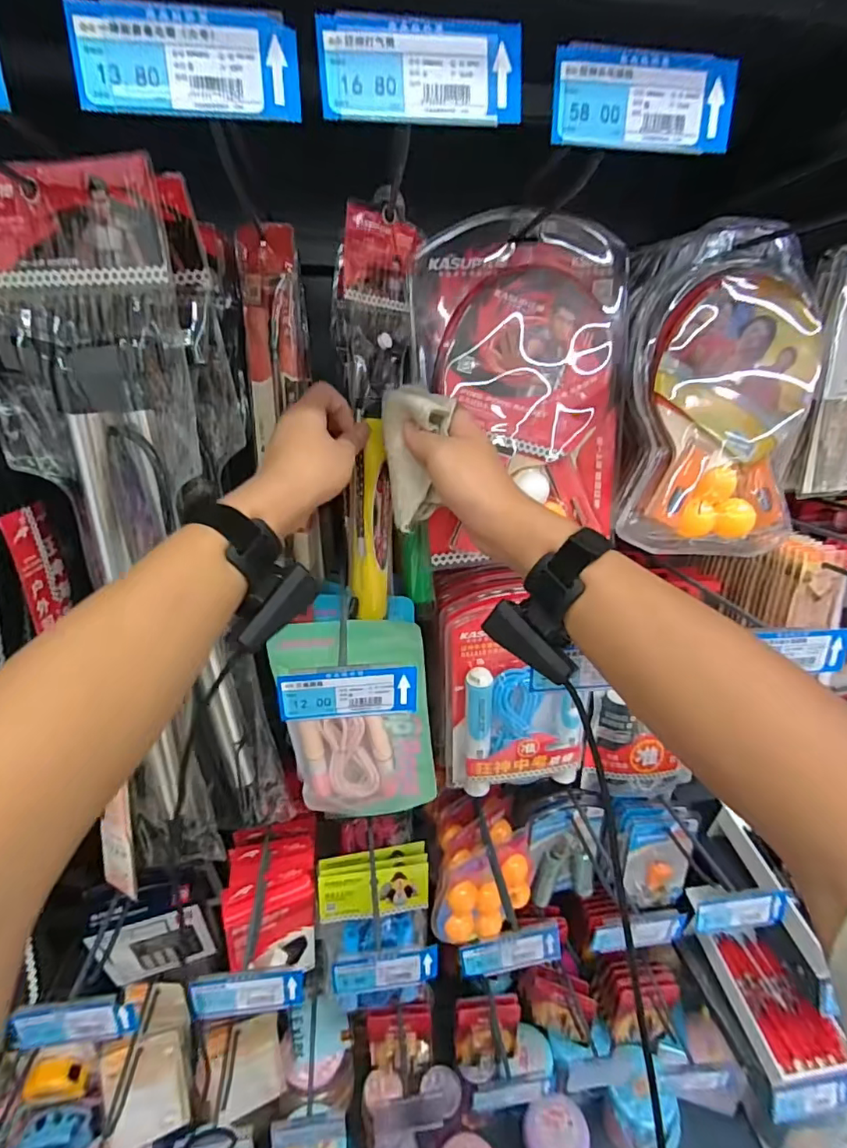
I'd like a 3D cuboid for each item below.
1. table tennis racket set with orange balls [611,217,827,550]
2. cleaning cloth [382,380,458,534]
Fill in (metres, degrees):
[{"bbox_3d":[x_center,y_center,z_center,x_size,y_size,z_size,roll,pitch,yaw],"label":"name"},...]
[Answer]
[{"bbox_3d":[0.282,-0.169,0.496,0.179,0.301,0.054,0,9,-1],"label":"table tennis racket set with orange balls"},{"bbox_3d":[-0.006,-0.091,0.409,0.054,0.108,0.035,1,5,3],"label":"cleaning cloth"}]

